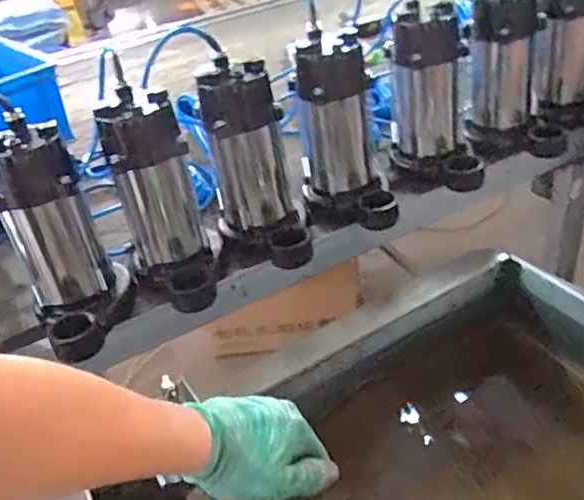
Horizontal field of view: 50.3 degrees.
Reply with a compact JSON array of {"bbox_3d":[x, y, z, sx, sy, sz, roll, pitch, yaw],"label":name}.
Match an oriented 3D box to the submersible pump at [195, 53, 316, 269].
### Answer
[{"bbox_3d":[-0.044,-0.103,0.779,0.105,0.224,0.152,-17,37,-12],"label":"submersible pump"}]

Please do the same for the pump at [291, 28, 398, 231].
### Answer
[{"bbox_3d":[0.070,-0.155,0.822,0.113,0.217,0.146,-14,36,-8],"label":"pump"}]

